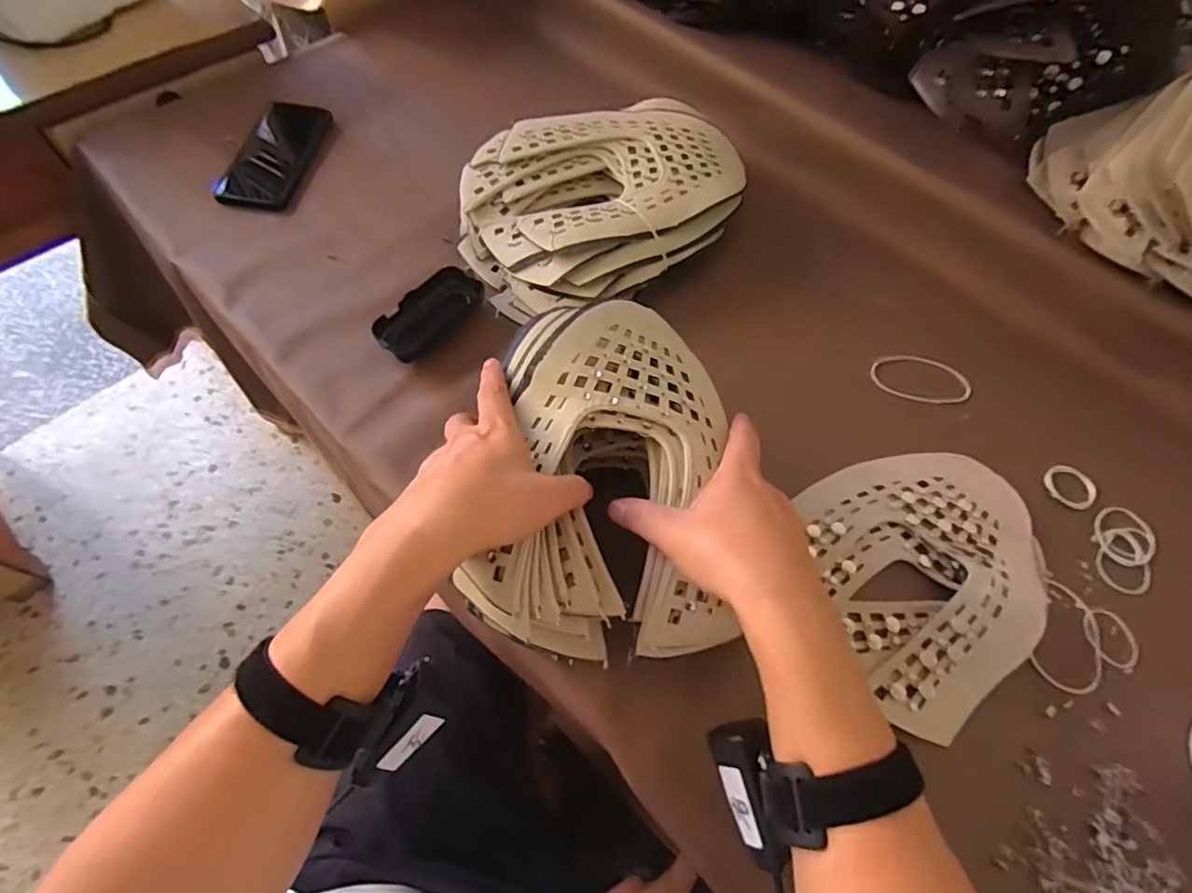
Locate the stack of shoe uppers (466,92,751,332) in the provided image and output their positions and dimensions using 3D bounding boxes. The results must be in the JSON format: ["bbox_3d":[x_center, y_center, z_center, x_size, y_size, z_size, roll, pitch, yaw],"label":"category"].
[{"bbox_3d":[0.004,-0.261,0.626,0.294,0.071,0.234,-28,67,-18],"label":"stack of shoe uppers"}]

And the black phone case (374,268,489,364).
[{"bbox_3d":[-0.160,-0.126,0.568,0.051,0.026,0.108,34,65,14],"label":"black phone case"}]

